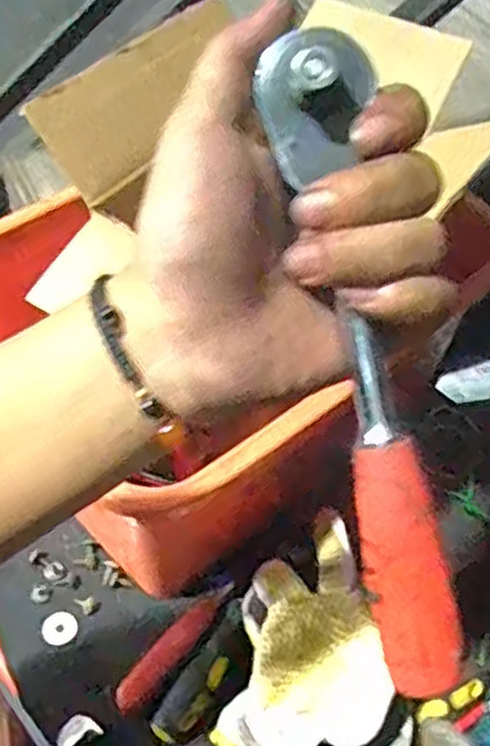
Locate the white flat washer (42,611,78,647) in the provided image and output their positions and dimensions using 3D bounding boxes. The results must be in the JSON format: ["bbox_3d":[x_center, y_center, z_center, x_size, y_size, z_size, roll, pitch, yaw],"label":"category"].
[{"bbox_3d":[-0.144,0.198,0.571,0.027,0.004,0.025,2,68,-4],"label":"white flat washer"}]

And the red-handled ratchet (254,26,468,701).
[{"bbox_3d":[0.044,0.003,0.250,0.031,0.025,0.224,-15,97,-15],"label":"red-handled ratchet"}]

